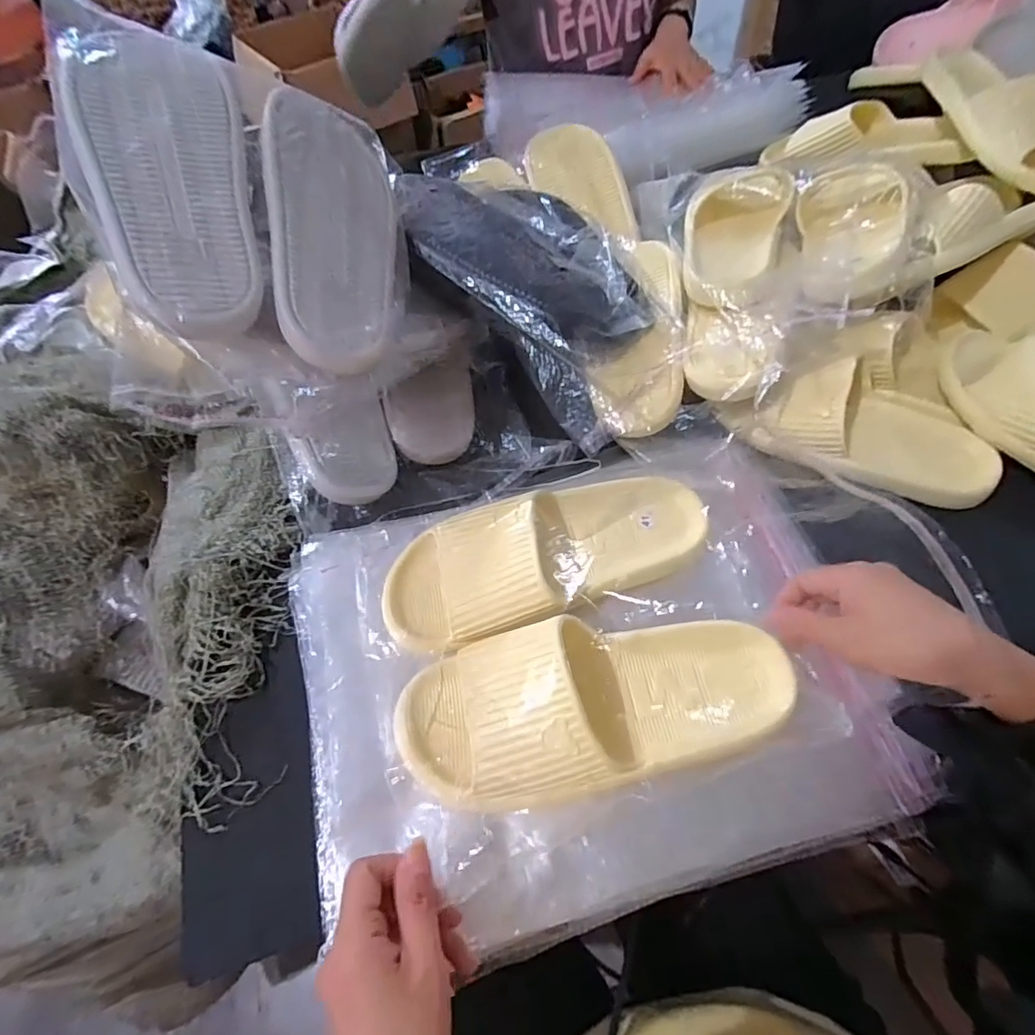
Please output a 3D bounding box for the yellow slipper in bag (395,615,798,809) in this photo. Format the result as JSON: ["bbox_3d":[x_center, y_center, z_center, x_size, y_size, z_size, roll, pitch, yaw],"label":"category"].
[{"bbox_3d":[0.048,0.113,0.340,0.259,0.072,0.097,-11,58,-2],"label":"yellow slipper in bag"}]

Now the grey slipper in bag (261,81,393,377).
[{"bbox_3d":[-0.161,-0.220,0.445,0.106,0.070,0.258,5,65,-37],"label":"grey slipper in bag"}]

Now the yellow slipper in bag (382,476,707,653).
[{"bbox_3d":[0.023,0.026,0.408,0.264,0.060,0.107,-15,59,-5],"label":"yellow slipper in bag"}]

